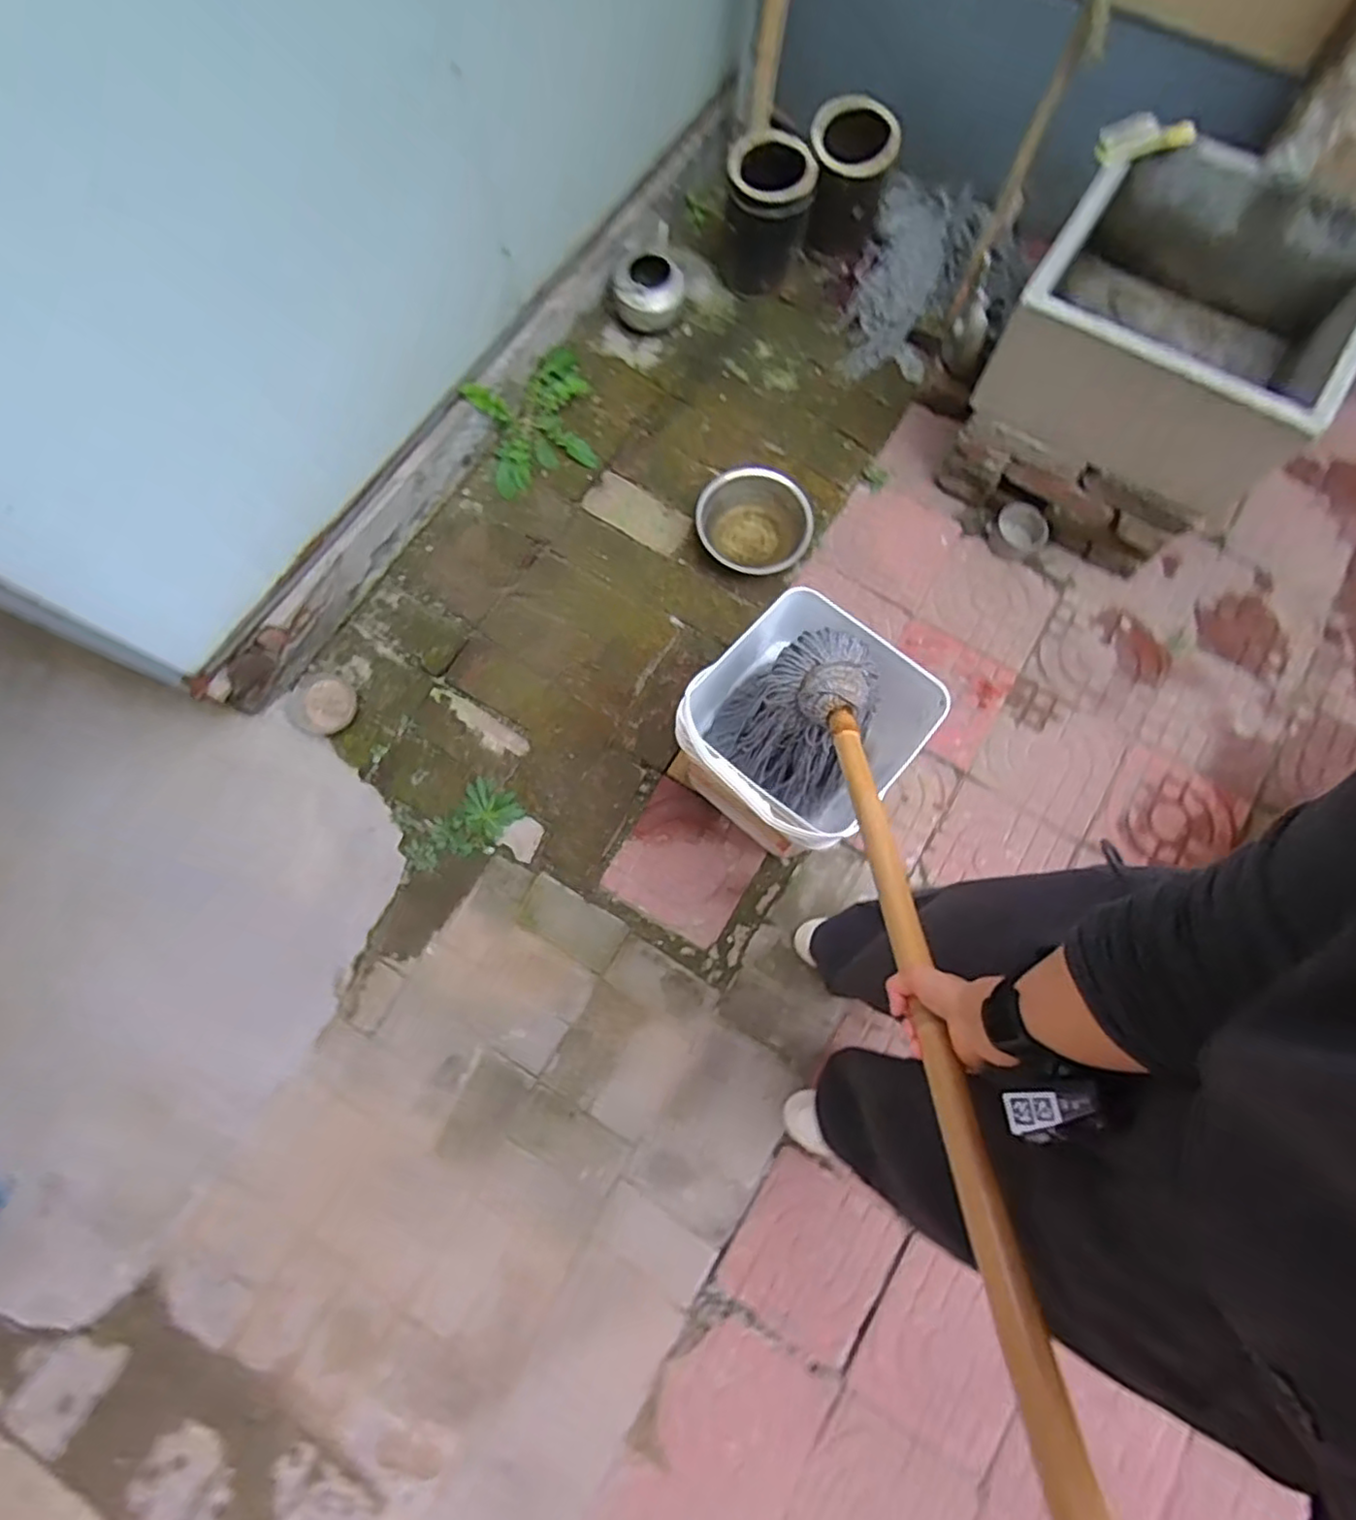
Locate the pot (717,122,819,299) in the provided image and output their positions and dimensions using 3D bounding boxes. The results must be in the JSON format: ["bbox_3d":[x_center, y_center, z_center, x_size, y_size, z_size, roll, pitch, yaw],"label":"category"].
[{"bbox_3d":[0.193,-1.219,1.458,0.186,0.244,0.185,0,76,1],"label":"pot"}]

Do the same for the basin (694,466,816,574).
[{"bbox_3d":[0.156,-0.492,1.381,0.231,0.104,0.229,0,76,1],"label":"basin"}]

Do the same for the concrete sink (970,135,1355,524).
[{"bbox_3d":[0.906,-0.778,1.174,0.536,0.270,0.520,27,78,7],"label":"concrete sink"}]

